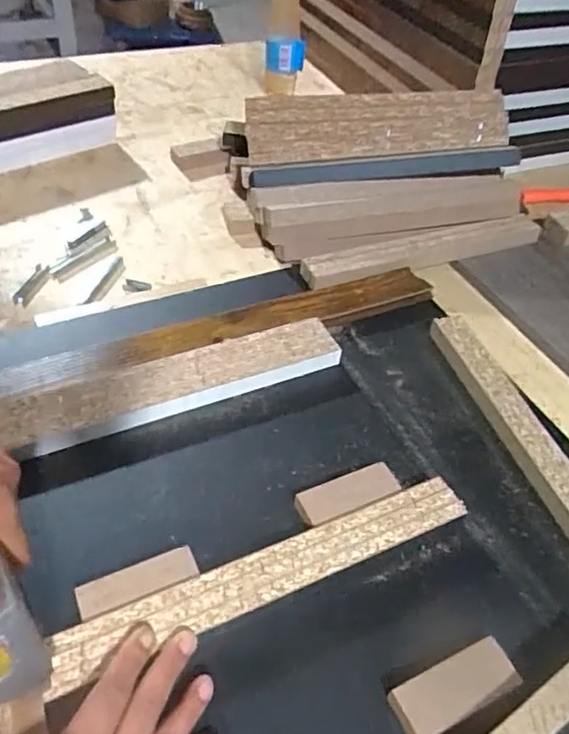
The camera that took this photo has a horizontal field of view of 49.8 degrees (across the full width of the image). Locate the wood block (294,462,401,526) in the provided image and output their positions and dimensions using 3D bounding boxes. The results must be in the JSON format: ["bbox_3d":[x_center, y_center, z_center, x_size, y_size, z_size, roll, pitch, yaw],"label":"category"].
[{"bbox_3d":[0.049,0.101,0.478,0.081,0.013,0.032,-17,49,-20],"label":"wood block"}]

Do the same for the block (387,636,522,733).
[{"bbox_3d":[0.107,0.204,0.385,0.081,0.016,0.032,-17,49,-21],"label":"block"}]

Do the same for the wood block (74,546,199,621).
[{"bbox_3d":[-0.099,0.149,0.417,0.077,0.018,0.026,-15,48,-19],"label":"wood block"}]

